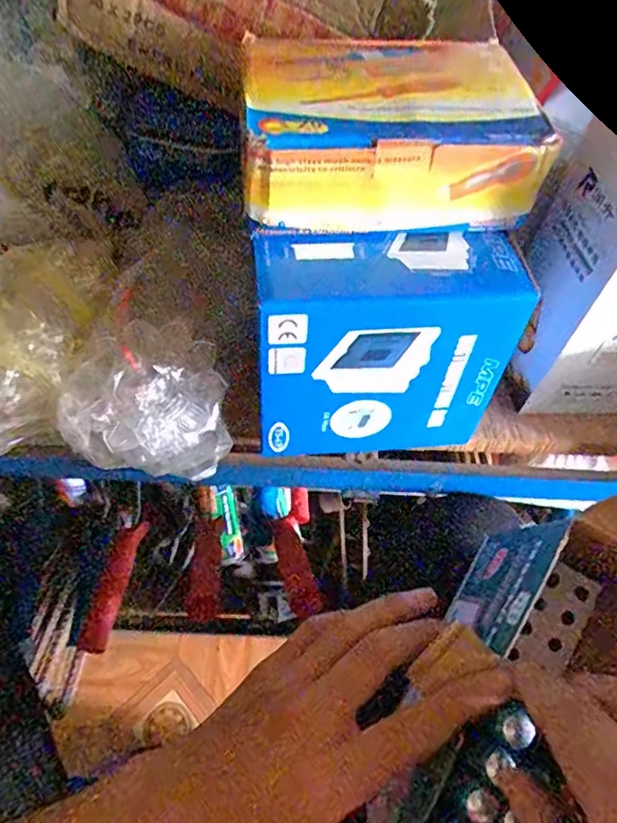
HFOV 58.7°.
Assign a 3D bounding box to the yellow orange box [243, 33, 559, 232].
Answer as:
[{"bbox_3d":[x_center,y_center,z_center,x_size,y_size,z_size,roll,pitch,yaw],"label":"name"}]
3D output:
[{"bbox_3d":[0.048,-0.182,0.353,0.177,0.060,0.118,-5,56,-7],"label":"yellow orange box"}]

